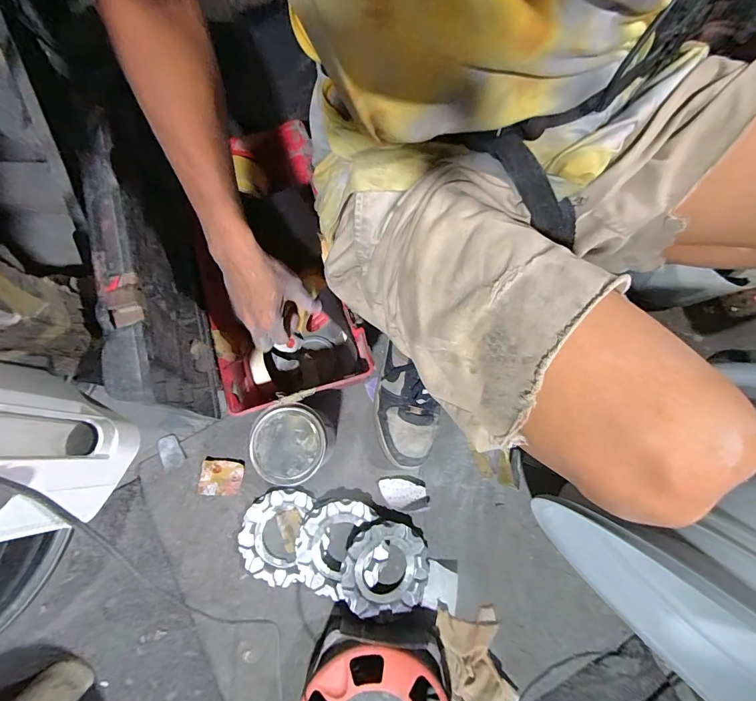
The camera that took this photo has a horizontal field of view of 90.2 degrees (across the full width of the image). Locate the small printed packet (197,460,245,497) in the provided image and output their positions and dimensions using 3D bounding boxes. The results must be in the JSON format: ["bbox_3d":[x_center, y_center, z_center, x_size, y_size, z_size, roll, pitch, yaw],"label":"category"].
[{"bbox_3d":[-0.256,0.207,0.612,0.069,0.011,0.053,3,77,1],"label":"small printed packet"}]

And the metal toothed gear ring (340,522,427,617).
[{"bbox_3d":[0.011,0.326,0.570,0.126,0.043,0.124,0,77,0],"label":"metal toothed gear ring"}]

